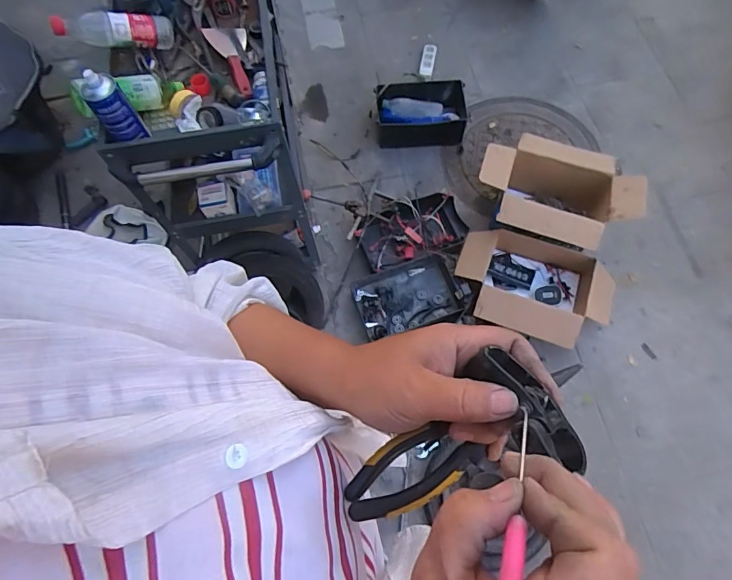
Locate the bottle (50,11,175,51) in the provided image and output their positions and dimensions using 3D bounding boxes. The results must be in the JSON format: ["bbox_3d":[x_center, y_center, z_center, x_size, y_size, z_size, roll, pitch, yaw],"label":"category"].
[{"bbox_3d":[-0.516,-0.538,0.946,0.220,0.066,0.057,-16,67,-31],"label":"bottle"}]

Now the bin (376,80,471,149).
[{"bbox_3d":[0.208,-0.660,1.740,0.336,0.122,0.218,2,68,2],"label":"bin"}]

